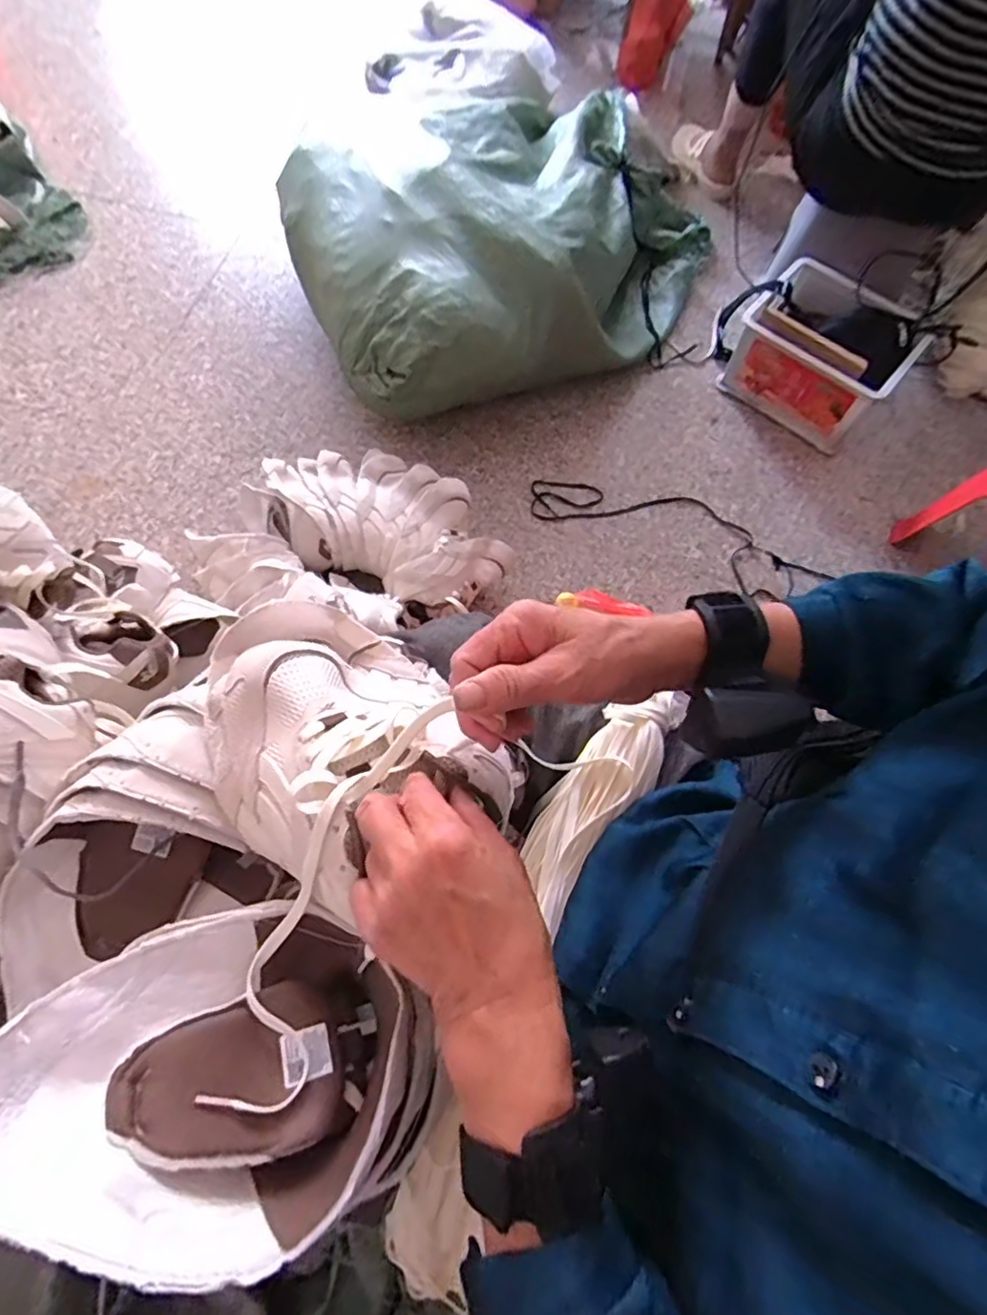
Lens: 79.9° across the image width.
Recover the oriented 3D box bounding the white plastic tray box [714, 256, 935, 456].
[{"bbox_3d":[0.639,-0.595,1.156,0.295,0.167,0.245,40,72,13],"label":"white plastic tray box"}]

